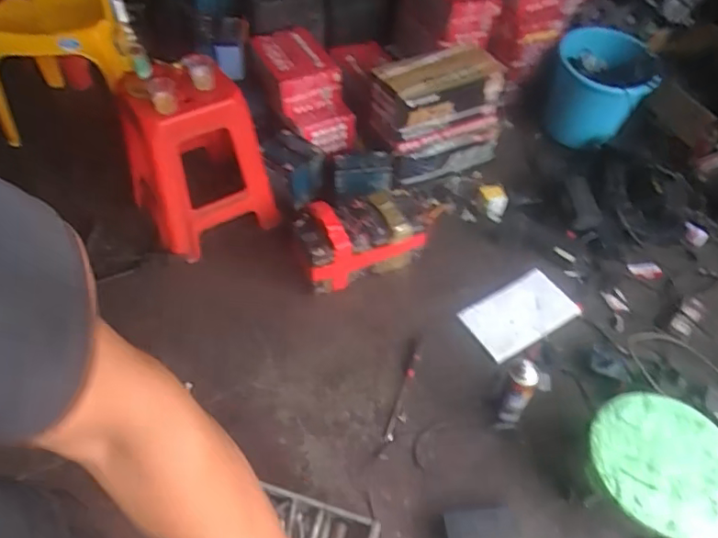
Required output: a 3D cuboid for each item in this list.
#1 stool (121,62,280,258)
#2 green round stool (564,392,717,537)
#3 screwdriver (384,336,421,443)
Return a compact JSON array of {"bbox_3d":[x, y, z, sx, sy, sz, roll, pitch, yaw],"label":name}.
[{"bbox_3d":[-0.467,-0.302,1.638,0.361,0.454,0.289,-19,54,-17],"label":"stool"},{"bbox_3d":[0.642,0.431,1.222,0.283,0.166,0.297,1,51,-1],"label":"green round stool"},{"bbox_3d":[0.120,0.301,1.473,0.029,0.031,0.312,16,54,9],"label":"screwdriver"}]

